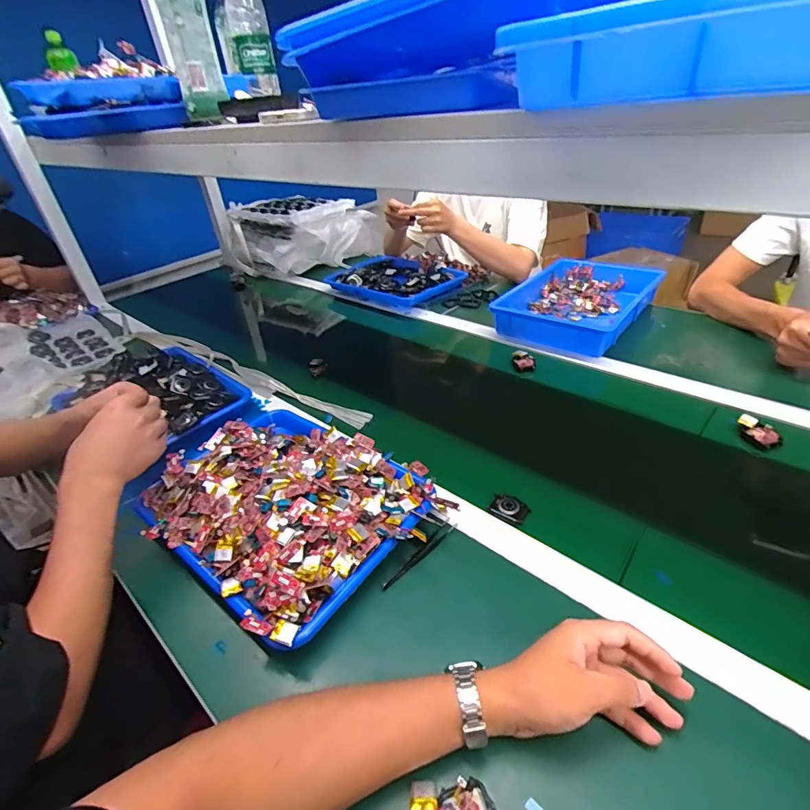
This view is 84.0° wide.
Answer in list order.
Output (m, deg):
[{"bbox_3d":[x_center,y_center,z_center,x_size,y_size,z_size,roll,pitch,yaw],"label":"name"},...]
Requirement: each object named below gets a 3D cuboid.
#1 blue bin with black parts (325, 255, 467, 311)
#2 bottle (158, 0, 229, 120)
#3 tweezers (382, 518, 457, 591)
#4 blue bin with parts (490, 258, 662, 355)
[{"bbox_3d":[-0.027,-0.330,1.172,0.228,0.038,0.319,-33,43,-32],"label":"blue bin with black parts"},{"bbox_3d":[-0.296,-0.516,0.606,0.060,0.209,0.064,-15,36,-12],"label":"bottle"},{"bbox_3d":[0.019,0.169,0.516,0.015,0.016,0.116,24,45,36],"label":"tweezers"},{"bbox_3d":[0.382,-0.232,0.994,0.260,0.061,0.384,23,45,35],"label":"blue bin with parts"}]

